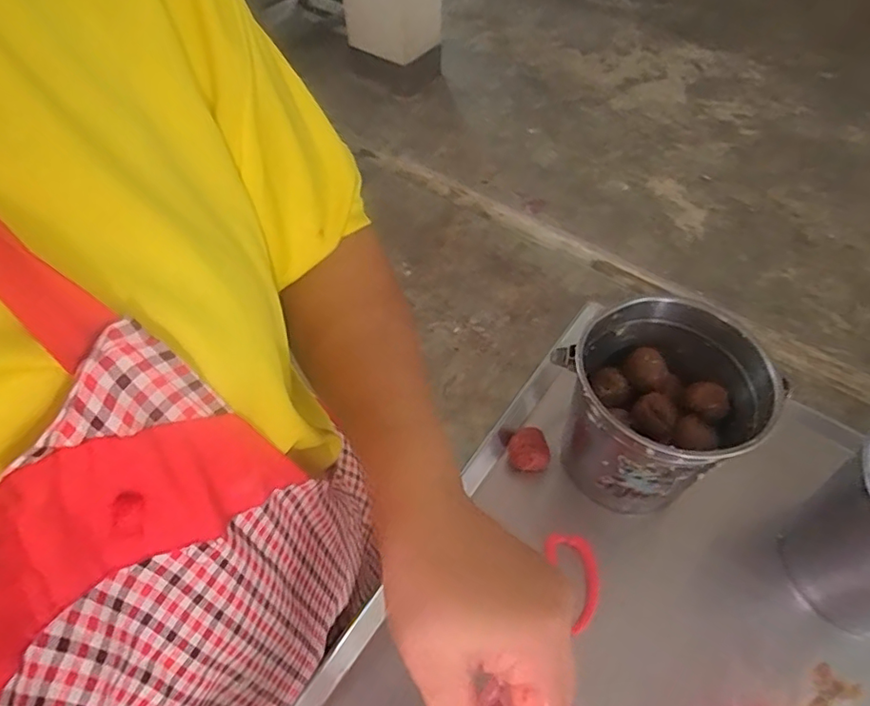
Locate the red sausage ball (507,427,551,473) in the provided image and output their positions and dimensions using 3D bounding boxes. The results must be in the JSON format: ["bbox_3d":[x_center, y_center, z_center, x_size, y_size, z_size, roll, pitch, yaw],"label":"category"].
[{"bbox_3d":[0.081,0.090,0.479,0.033,0.040,0.034,0,55,0],"label":"red sausage ball"}]

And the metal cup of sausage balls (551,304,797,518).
[{"bbox_3d":[0.168,0.041,0.427,0.129,0.122,0.122,0,55,0],"label":"metal cup of sausage balls"}]

